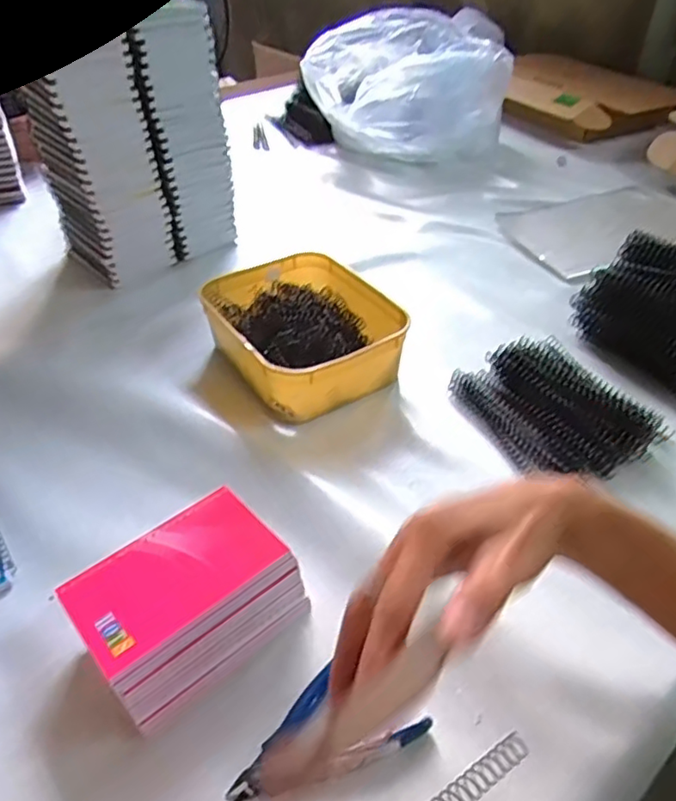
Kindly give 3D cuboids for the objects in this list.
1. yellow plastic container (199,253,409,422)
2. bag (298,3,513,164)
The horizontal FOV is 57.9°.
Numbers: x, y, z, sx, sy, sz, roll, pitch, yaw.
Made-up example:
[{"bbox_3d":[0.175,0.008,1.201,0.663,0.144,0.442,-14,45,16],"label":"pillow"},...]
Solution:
[{"bbox_3d":[-0.038,-0.072,0.630,0.157,0.062,0.206,-22,45,-22],"label":"yellow plastic container"},{"bbox_3d":[0.124,-0.542,1.073,0.340,0.179,0.275,-12,42,-14],"label":"bag"}]

